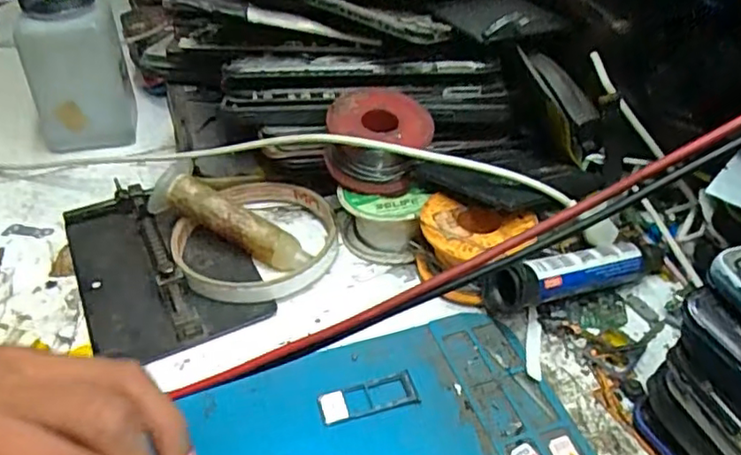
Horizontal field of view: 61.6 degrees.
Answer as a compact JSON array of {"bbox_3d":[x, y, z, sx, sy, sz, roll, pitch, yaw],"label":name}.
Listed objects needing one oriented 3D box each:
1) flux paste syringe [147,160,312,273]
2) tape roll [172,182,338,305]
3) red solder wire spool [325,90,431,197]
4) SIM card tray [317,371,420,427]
[{"bbox_3d":[-0.070,-0.005,0.317,0.089,0.026,0.022,29,45,11],"label":"flux paste syringe"},{"bbox_3d":[-0.058,0.005,0.318,0.080,0.018,0.085,0,38,0],"label":"tape roll"},{"bbox_3d":[0.004,-0.044,0.316,0.052,0.034,0.046,-2,38,-2],"label":"red solder wire spool"},{"bbox_3d":[-0.001,0.067,0.247,0.039,0.004,0.016,-10,39,-13],"label":"SIM card tray"}]

